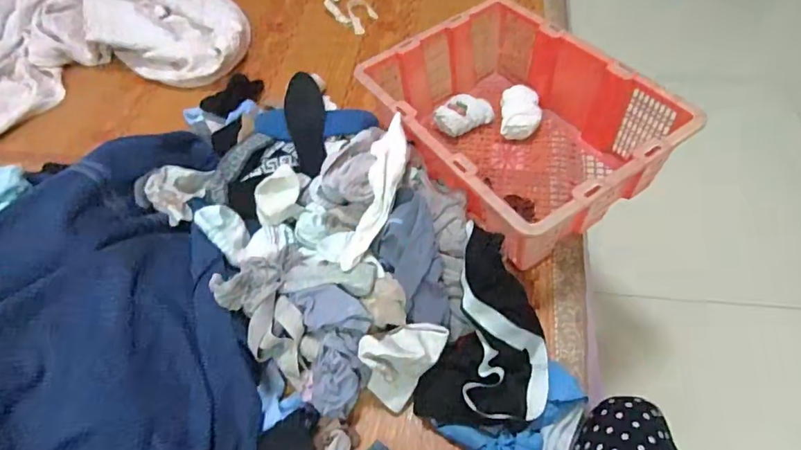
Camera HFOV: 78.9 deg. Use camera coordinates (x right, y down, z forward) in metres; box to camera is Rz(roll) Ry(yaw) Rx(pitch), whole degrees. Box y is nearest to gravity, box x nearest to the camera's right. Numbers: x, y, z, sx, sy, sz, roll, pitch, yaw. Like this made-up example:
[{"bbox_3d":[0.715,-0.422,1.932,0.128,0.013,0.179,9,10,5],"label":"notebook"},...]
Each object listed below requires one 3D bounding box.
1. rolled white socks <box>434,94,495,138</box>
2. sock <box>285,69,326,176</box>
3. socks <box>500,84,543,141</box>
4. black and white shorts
[{"bbox_3d":[0.124,-0.218,0.959,0.106,0.042,0.070,-30,56,-12],"label":"rolled white socks"},{"bbox_3d":[-0.178,-0.189,0.925,0.070,0.031,0.210,-9,76,-3],"label":"sock"},{"bbox_3d":[0.235,-0.220,0.950,0.077,0.051,0.114,3,56,10],"label":"socks"},{"bbox_3d":[0.132,0.136,0.664,0.162,0.128,0.268,15,59,18],"label":"black and white shorts"}]

